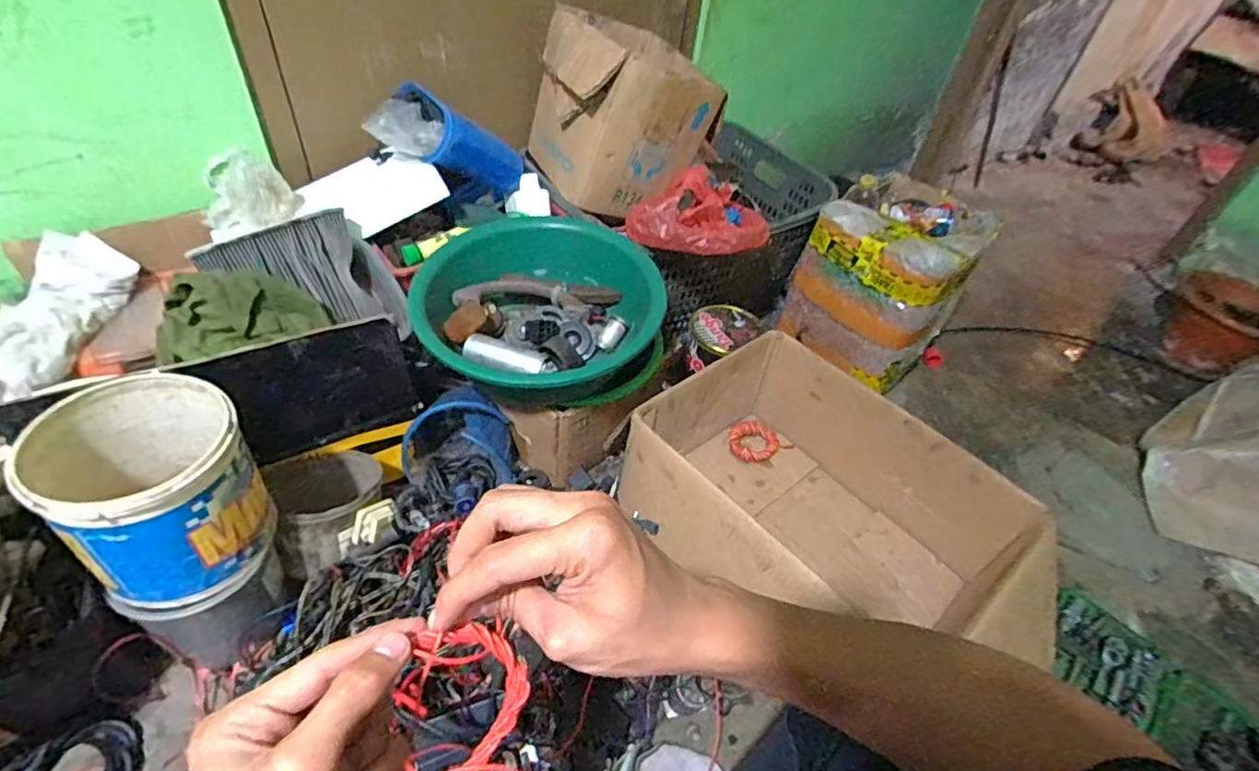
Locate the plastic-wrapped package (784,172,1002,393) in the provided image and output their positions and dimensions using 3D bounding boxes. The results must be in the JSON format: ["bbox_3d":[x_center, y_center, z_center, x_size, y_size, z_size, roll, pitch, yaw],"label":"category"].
[{"bbox_3d":[0.561,-0.254,1.281,0.286,0.277,0.403,34,51,24],"label":"plastic-wrapped package"}]

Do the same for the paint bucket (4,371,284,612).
[{"bbox_3d":[-0.515,0.109,0.659,0.169,0.191,0.185,4,45,-4],"label":"paint bucket"}]

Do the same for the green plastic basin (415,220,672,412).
[{"bbox_3d":[-0.129,-0.094,0.920,0.351,0.173,0.330,4,45,-4],"label":"green plastic basin"}]

